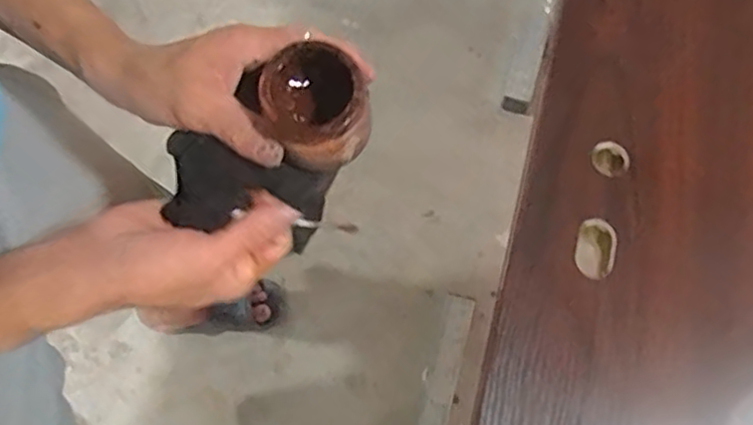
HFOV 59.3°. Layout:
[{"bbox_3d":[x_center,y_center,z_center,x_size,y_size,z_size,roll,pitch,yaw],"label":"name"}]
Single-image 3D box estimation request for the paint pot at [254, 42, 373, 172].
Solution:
[{"bbox_3d":[-0.035,-0.056,0.354,0.052,0.046,0.060,-41,74,-12],"label":"paint pot"}]

